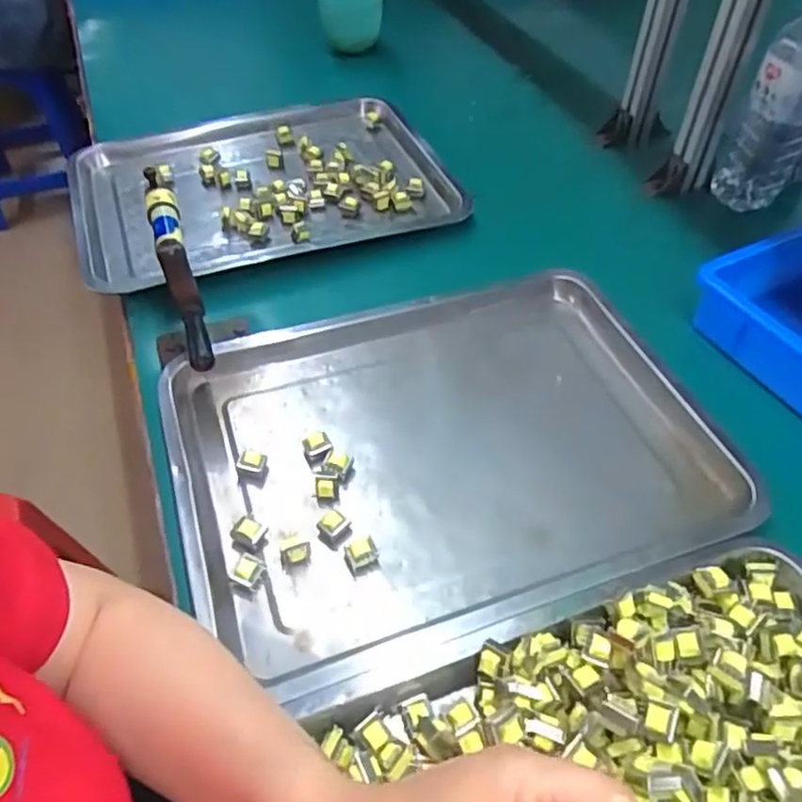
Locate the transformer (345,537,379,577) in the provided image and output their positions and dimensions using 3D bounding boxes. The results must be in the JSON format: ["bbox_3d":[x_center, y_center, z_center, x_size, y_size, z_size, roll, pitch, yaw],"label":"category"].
[{"bbox_3d":[-0.027,0.106,0.451,0.021,0.018,0.018,-20,52,-15],"label":"transformer"}]

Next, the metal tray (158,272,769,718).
[{"bbox_3d":[0.033,0.036,0.510,0.390,0.043,0.293,-17,52,-13],"label":"metal tray"}]

